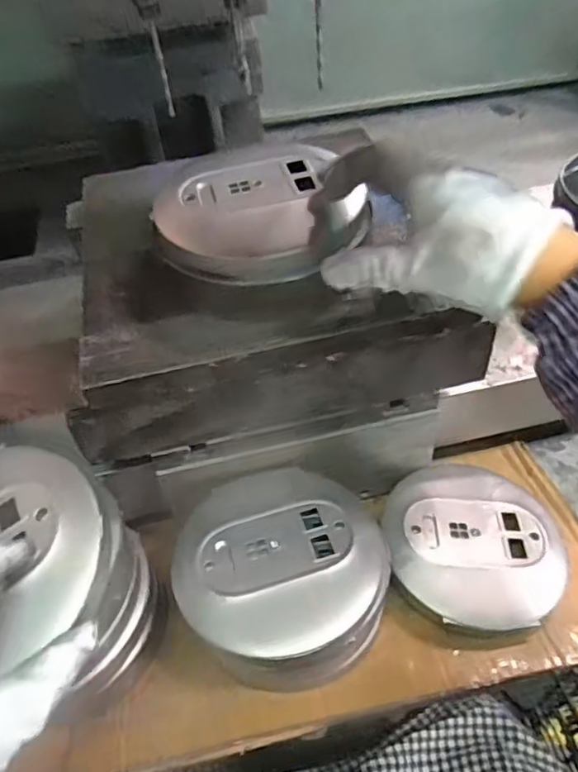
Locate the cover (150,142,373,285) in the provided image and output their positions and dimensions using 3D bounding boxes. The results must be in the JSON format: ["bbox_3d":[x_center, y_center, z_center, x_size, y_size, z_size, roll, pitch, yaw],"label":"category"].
[{"bbox_3d":[-0.017,-0.120,0.381,0.132,0.022,0.131,-5,50,-2],"label":"cover"}]

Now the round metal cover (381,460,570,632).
[{"bbox_3d":[0.139,0.114,0.443,0.129,0.017,0.128,-1,50,1],"label":"round metal cover"}]

